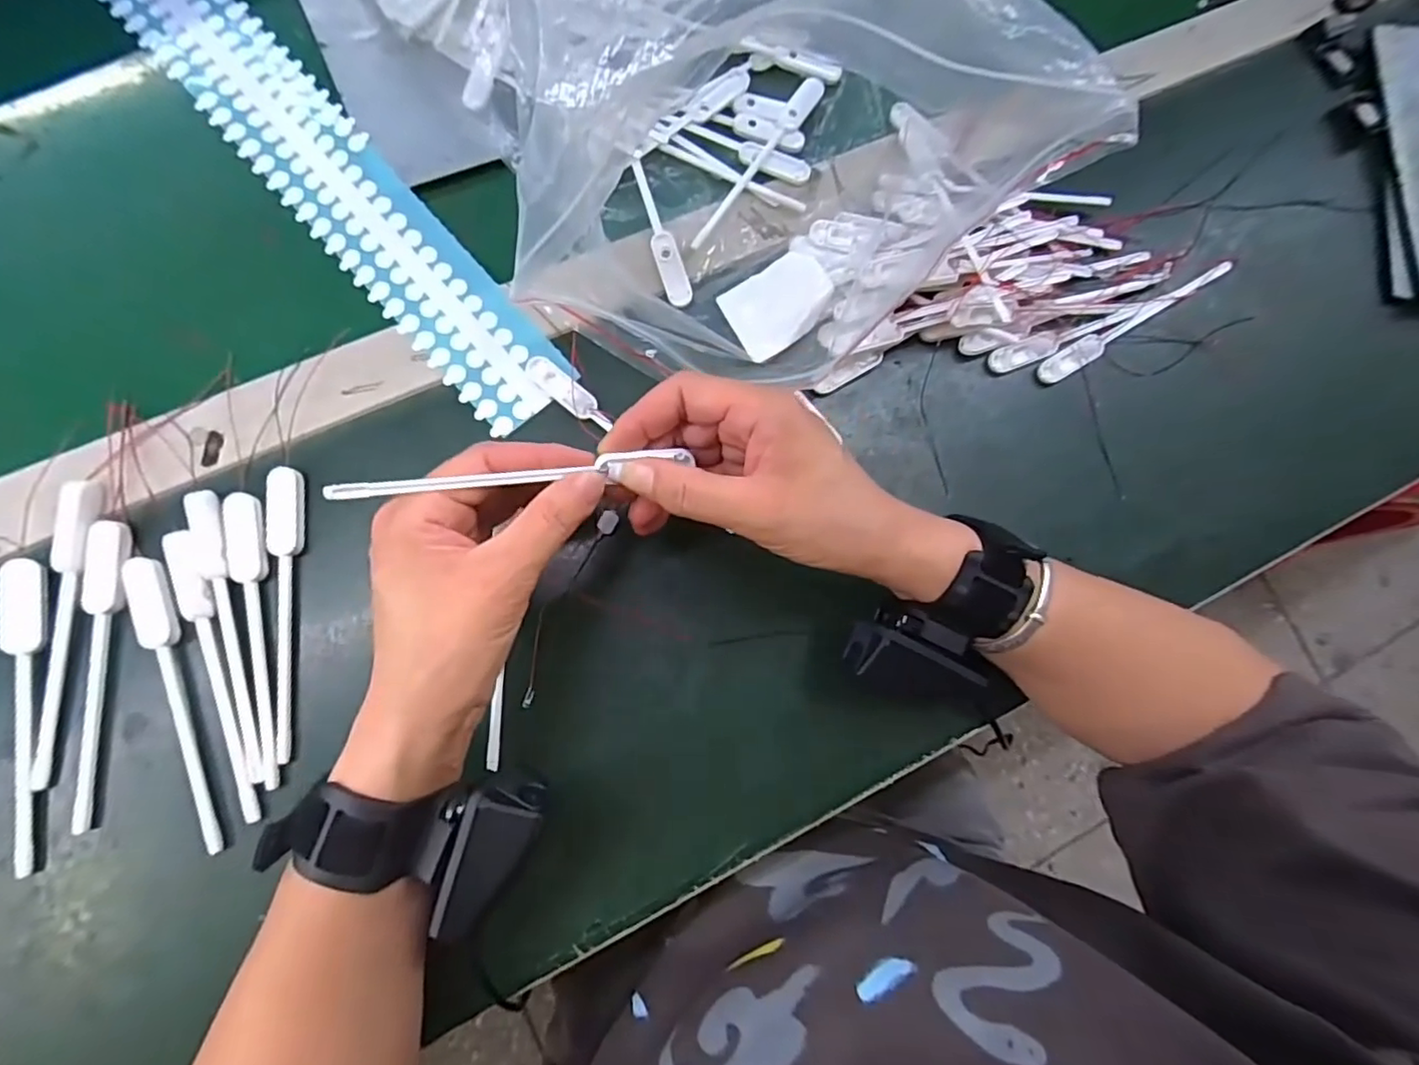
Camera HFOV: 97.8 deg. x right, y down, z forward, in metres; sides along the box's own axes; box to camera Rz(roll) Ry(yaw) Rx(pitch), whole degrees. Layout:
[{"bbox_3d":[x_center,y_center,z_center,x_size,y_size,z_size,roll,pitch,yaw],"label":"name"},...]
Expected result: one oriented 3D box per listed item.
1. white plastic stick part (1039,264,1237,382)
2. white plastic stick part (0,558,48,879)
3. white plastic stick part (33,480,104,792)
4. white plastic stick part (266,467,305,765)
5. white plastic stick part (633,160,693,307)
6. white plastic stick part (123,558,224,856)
[{"bbox_3d":[0.261,-0.129,0.379,0.140,0.012,0.015,-30,86,-9],"label":"white plastic stick part"},{"bbox_3d":[-0.326,0.086,0.292,0.018,0.010,0.145,-3,83,-6],"label":"white plastic stick part"},{"bbox_3d":[-0.310,0.047,0.294,0.015,0.007,0.142,4,82,-5],"label":"white plastic stick part"},{"bbox_3d":[-0.215,0.040,0.310,0.015,0.008,0.144,-1,82,-6],"label":"white plastic stick part"},{"bbox_3d":[-0.028,-0.174,0.361,0.015,0.004,0.089,-16,84,-8],"label":"white plastic stick part"},{"bbox_3d":[-0.258,0.082,0.299,0.019,0.005,0.144,-16,84,-8],"label":"white plastic stick part"}]

